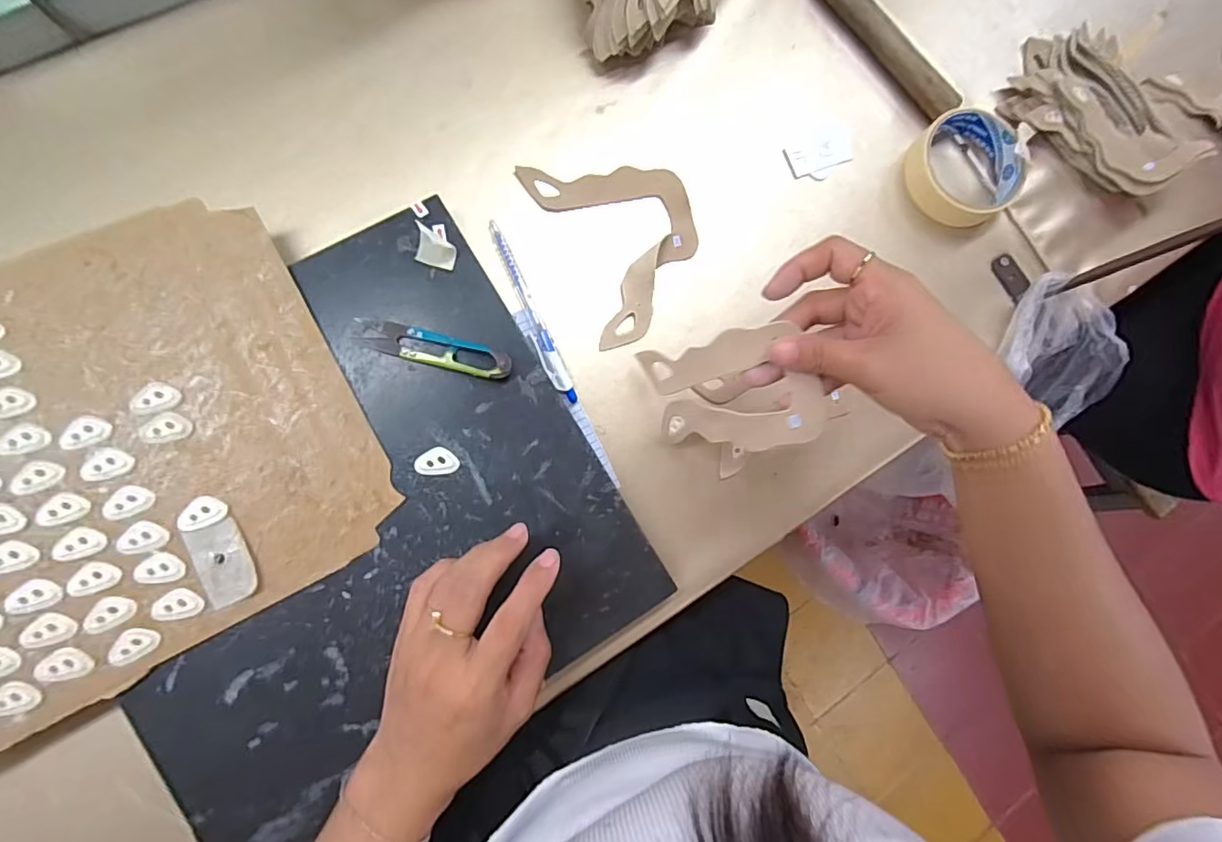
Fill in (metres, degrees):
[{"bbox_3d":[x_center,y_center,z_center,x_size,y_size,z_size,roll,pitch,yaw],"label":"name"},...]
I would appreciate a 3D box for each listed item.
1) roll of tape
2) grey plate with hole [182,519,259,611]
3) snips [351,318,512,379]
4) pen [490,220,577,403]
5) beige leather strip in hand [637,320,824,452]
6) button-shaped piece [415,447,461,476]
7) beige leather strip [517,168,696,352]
[{"bbox_3d":[0.278,-0.199,0.441,0.082,0.022,0.084,1,84,-8],"label":"roll of tape"},{"bbox_3d":[-0.222,0.082,0.322,0.028,0.004,0.046,-21,87,-9],"label":"grey plate with hole"},{"bbox_3d":[-0.111,-0.046,0.353,0.095,0.008,0.020,14,82,-6],"label":"snips"},{"bbox_3d":[-0.056,-0.075,0.386,0.013,0.009,0.134,-25,88,-9],"label":"pen"},{"bbox_3d":[0.070,-0.017,0.345,0.014,0.108,0.071,-19,98,-51],"label":"beige leather strip in hand"},{"bbox_3d":[-0.108,0.025,0.349,0.026,0.004,0.017,-1,84,-8],"label":"button-shaped piece"},{"bbox_3d":[0.012,-0.132,0.402,0.107,0.013,0.139,-22,87,-9],"label":"beige leather strip"}]

